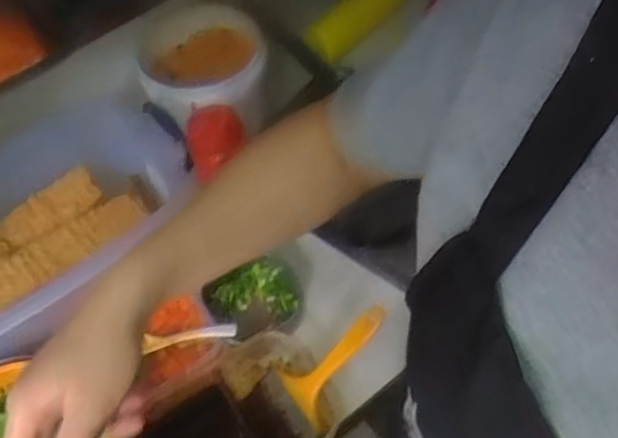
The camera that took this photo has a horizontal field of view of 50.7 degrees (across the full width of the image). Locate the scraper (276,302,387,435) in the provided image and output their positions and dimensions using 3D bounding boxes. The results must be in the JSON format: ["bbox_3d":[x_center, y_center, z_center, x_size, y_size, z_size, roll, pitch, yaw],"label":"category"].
[{"bbox_3d":[0.030,0.143,0.681,0.137,0.016,0.076,-49,62,10],"label":"scraper"}]

